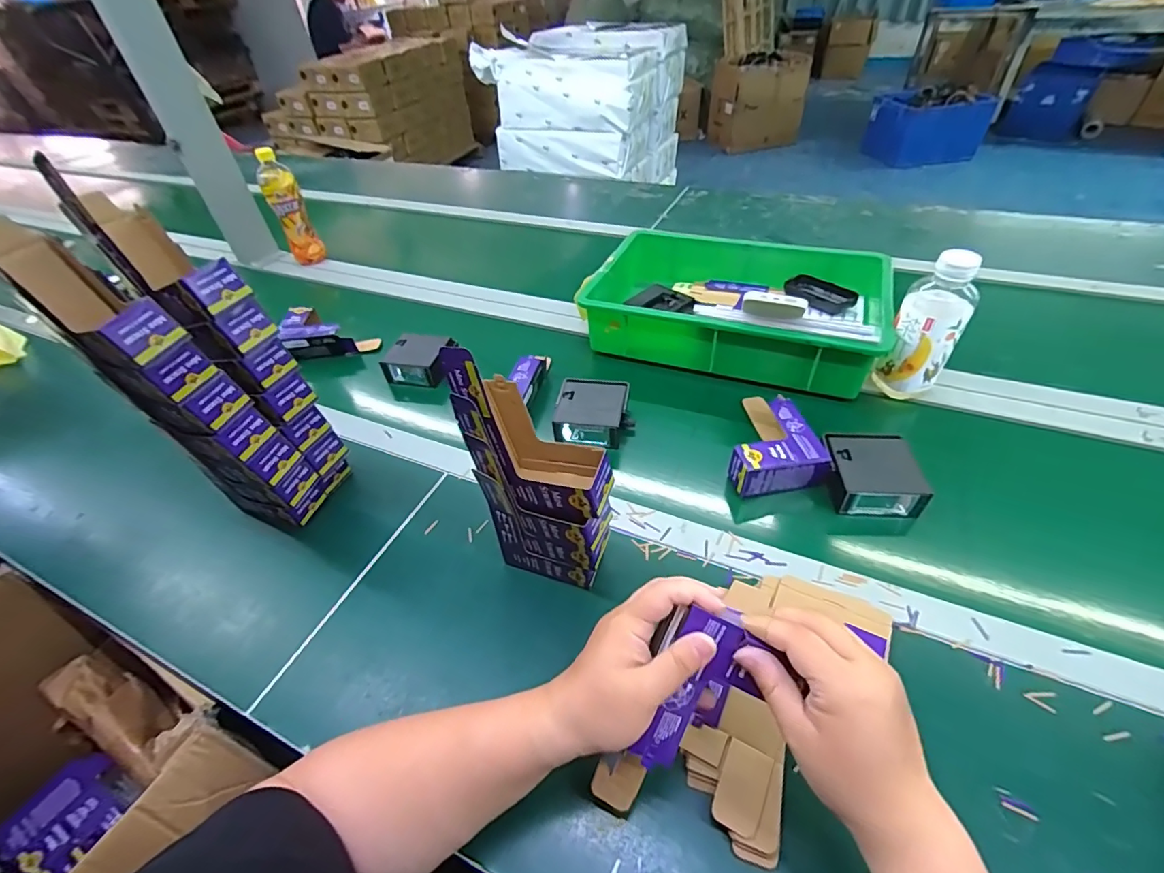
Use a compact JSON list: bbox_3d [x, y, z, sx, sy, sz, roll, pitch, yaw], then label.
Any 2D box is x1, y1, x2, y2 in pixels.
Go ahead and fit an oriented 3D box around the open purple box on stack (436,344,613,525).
[{"bbox_3d":[-0.034,-0.003,0.398,0.110,0.151,0.061,15,49,20],"label":"open purple box on stack"}]

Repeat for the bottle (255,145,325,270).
[{"bbox_3d":[-0.608,-0.472,1.037,0.064,0.215,0.055,-30,50,-22],"label":"bottle"}]

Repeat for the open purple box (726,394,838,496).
[{"bbox_3d":[0.216,-0.004,0.610,0.103,0.045,0.155,-9,45,-3],"label":"open purple box"}]

